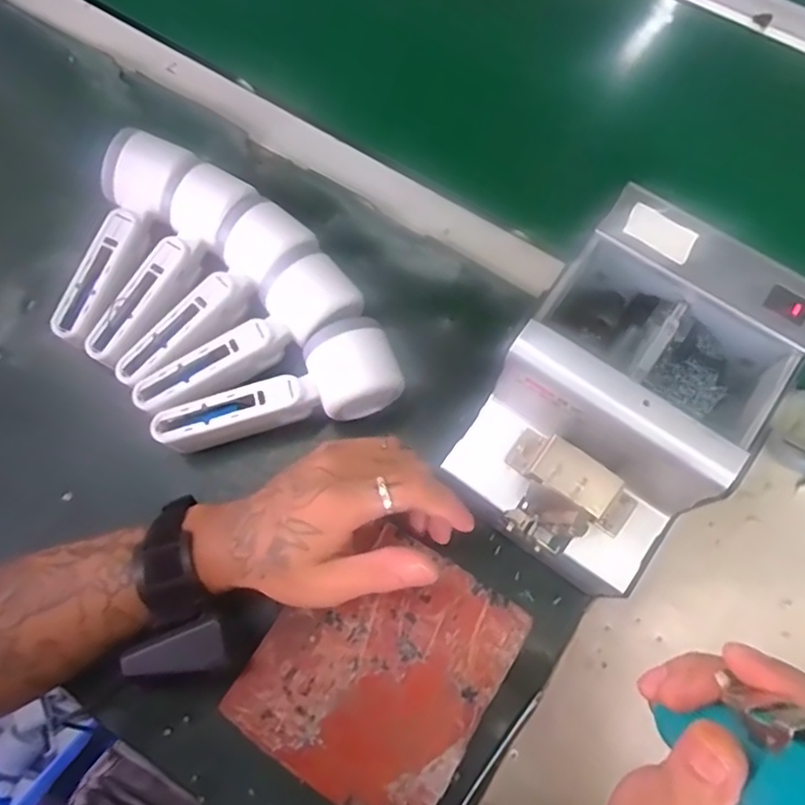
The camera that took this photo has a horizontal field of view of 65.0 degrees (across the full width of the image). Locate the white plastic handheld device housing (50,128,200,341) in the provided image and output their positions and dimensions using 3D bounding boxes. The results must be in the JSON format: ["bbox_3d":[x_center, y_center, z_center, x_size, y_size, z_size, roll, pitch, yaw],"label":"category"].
[{"bbox_3d":[-0.205,-0.116,0.455,0.057,0.060,0.153,23,73,9],"label":"white plastic handheld device housing"}]

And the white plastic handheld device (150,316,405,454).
[{"bbox_3d":[-0.082,-0.001,0.425,0.160,0.050,0.055,-24,72,-7],"label":"white plastic handheld device"}]

